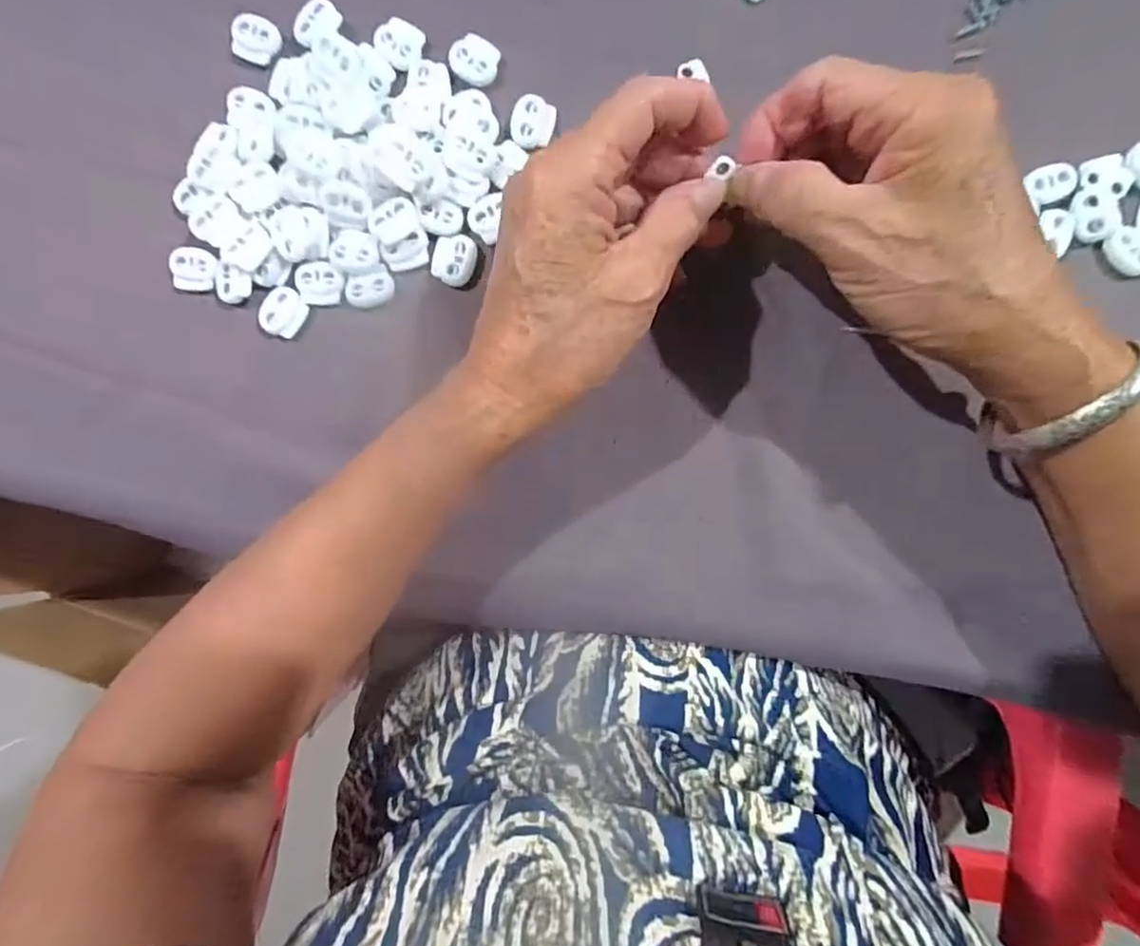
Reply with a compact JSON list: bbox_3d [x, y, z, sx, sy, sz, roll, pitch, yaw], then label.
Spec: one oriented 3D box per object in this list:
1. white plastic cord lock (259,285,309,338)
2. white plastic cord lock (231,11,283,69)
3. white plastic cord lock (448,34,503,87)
[{"bbox_3d":[-0.132,-0.074,0.278,0.018,0.006,0.021,39,92,2],"label":"white plastic cord lock"},{"bbox_3d":[-0.143,-0.196,0.275,0.019,0.008,0.020,29,92,2],"label":"white plastic cord lock"},{"bbox_3d":[-0.042,-0.184,0.271,0.021,0.004,0.020,35,92,2],"label":"white plastic cord lock"}]

